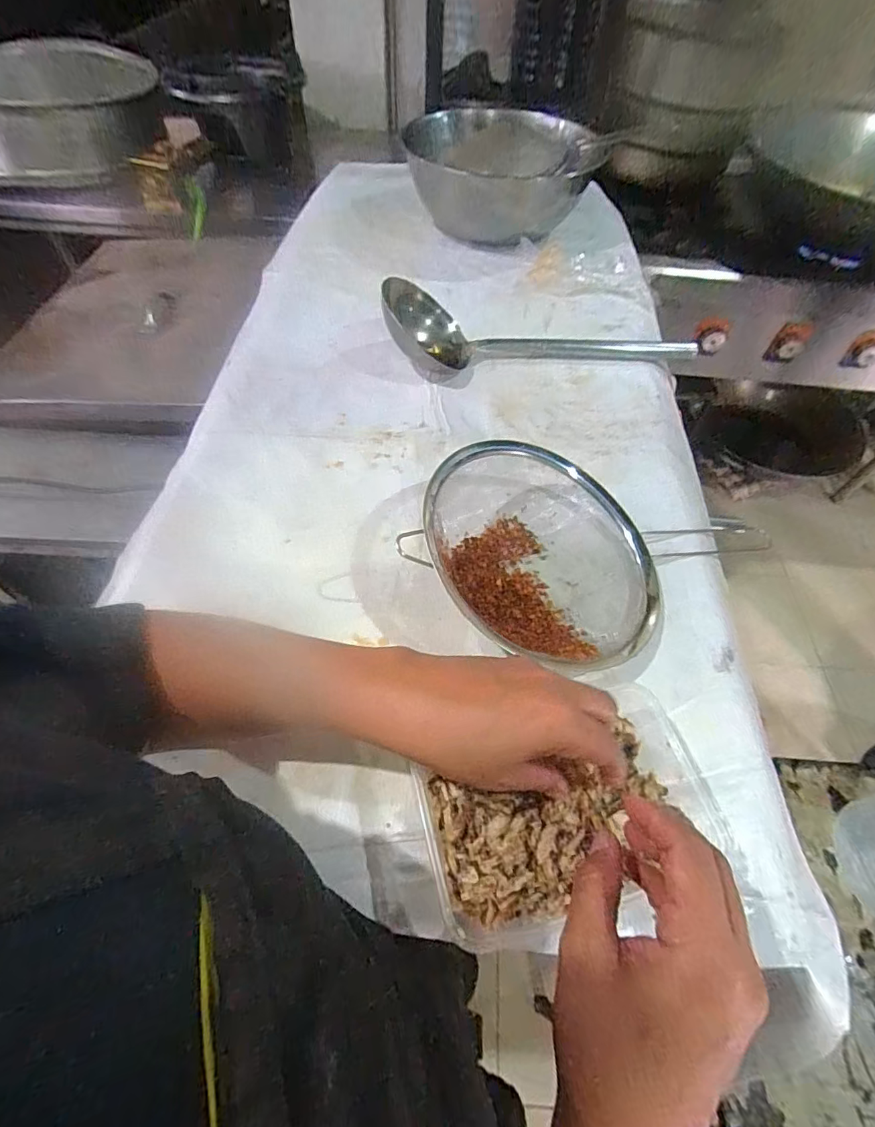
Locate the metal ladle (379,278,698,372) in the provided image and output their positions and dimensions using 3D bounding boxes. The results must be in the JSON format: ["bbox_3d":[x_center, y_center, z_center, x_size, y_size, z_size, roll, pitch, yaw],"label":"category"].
[{"bbox_3d":[0.134,-0.303,0.627,0.404,0.077,0.084,-8,54,-8],"label":"metal ladle"}]

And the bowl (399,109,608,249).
[{"bbox_3d":[0.106,-0.650,0.850,0.299,0.117,0.311,-6,54,-6],"label":"bowl"}]

